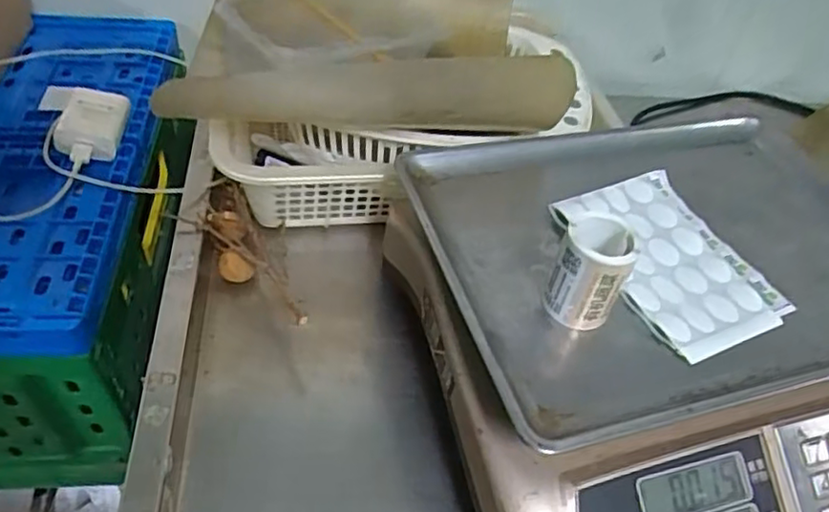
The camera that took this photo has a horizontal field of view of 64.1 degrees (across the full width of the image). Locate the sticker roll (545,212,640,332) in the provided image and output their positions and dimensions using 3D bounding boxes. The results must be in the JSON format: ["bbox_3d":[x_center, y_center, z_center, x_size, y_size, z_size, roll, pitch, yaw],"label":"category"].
[{"bbox_3d":[0.106,0.010,0.402,0.041,0.060,0.045,4,47,-4],"label":"sticker roll"}]

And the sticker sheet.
[{"bbox_3d":[0.177,0.000,0.458,0.109,0.004,0.149,-17,52,-22],"label":"sticker sheet"}]

